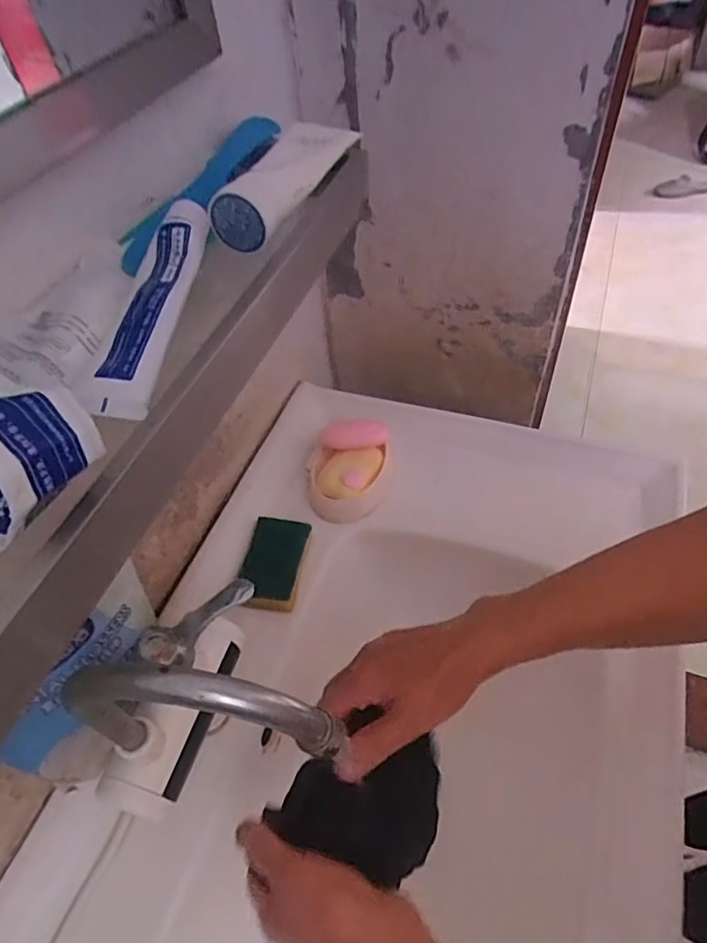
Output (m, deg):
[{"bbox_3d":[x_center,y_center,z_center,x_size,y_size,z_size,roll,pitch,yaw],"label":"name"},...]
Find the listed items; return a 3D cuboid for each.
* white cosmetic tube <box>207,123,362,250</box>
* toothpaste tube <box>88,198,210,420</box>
[{"bbox_3d":[-0.050,-0.223,0.411,0.058,0.034,0.166,12,54,14],"label":"white cosmetic tube"},{"bbox_3d":[-0.117,-0.101,0.328,0.043,0.033,0.155,-2,52,4],"label":"toothpaste tube"}]

